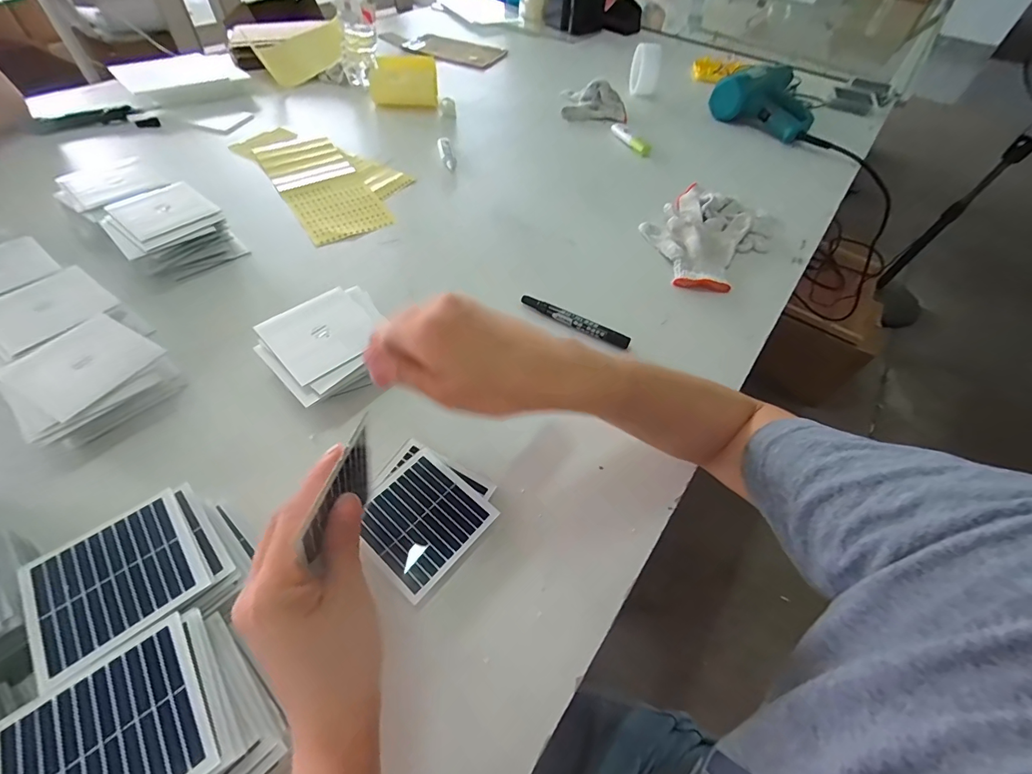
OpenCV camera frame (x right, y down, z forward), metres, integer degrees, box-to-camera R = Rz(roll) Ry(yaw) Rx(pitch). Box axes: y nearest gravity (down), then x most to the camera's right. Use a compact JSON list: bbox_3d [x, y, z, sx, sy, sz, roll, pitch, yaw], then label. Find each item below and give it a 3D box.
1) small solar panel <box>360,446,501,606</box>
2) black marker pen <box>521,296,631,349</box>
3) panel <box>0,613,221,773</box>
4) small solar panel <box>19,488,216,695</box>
[{"bbox_3d":[-0.075,0.102,0.343,0.090,0.004,0.088,37,58,22],"label":"small solar panel"},{"bbox_3d":[0.065,-0.076,0.490,0.131,0.012,0.014,26,55,15],"label":"black marker pen"},{"bbox_3d":[-0.213,0.185,0.224,0.089,0.005,0.088,-30,60,-25],"label":"panel"},{"bbox_3d":[-0.257,0.123,0.281,0.089,0.008,0.090,-35,60,-27],"label":"small solar panel"}]

